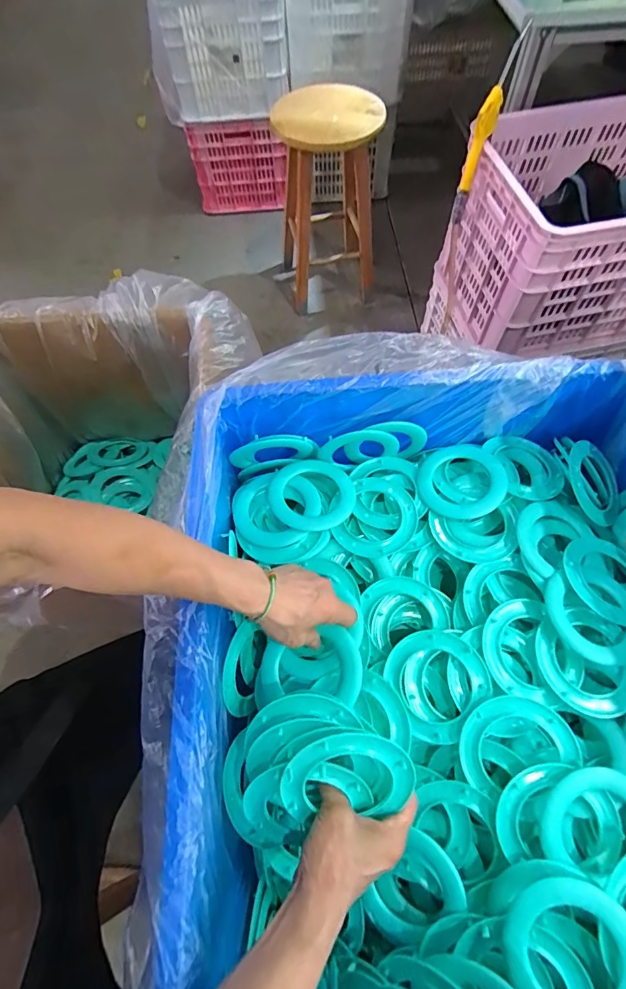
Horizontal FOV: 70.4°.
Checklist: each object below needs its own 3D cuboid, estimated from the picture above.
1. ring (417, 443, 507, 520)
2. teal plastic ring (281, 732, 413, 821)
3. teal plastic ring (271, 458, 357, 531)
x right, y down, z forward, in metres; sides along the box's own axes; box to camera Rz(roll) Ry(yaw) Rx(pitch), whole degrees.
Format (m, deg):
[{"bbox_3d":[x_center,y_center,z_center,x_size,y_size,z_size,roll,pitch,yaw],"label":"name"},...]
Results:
[{"bbox_3d":[0.191,-0.023,0.568,0.104,0.023,0.116,21,67,12],"label":"ring"},{"bbox_3d":[0.024,0.230,0.361,0.105,0.012,0.093,-32,110,6],"label":"teal plastic ring"},{"bbox_3d":[0.000,0.001,0.561,0.106,0.021,0.102,-1,64,2],"label":"teal plastic ring"}]

